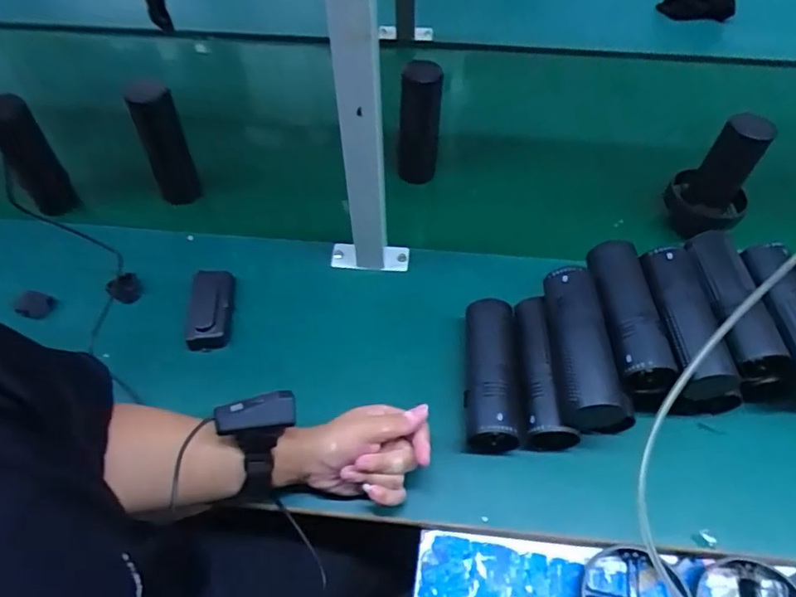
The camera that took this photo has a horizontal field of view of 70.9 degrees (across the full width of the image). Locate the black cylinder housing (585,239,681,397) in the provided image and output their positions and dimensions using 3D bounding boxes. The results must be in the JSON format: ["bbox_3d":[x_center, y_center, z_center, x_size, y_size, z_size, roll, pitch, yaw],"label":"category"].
[{"bbox_3d":[0.239,0.018,0.590,0.059,0.045,0.168,-5,55,-3],"label":"black cylinder housing"}]

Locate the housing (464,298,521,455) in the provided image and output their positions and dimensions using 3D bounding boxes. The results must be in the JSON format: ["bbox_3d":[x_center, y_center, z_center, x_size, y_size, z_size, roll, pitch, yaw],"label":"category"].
[{"bbox_3d":[0.097,0.082,0.613,0.061,0.058,0.165,3,55,2],"label":"housing"}]

